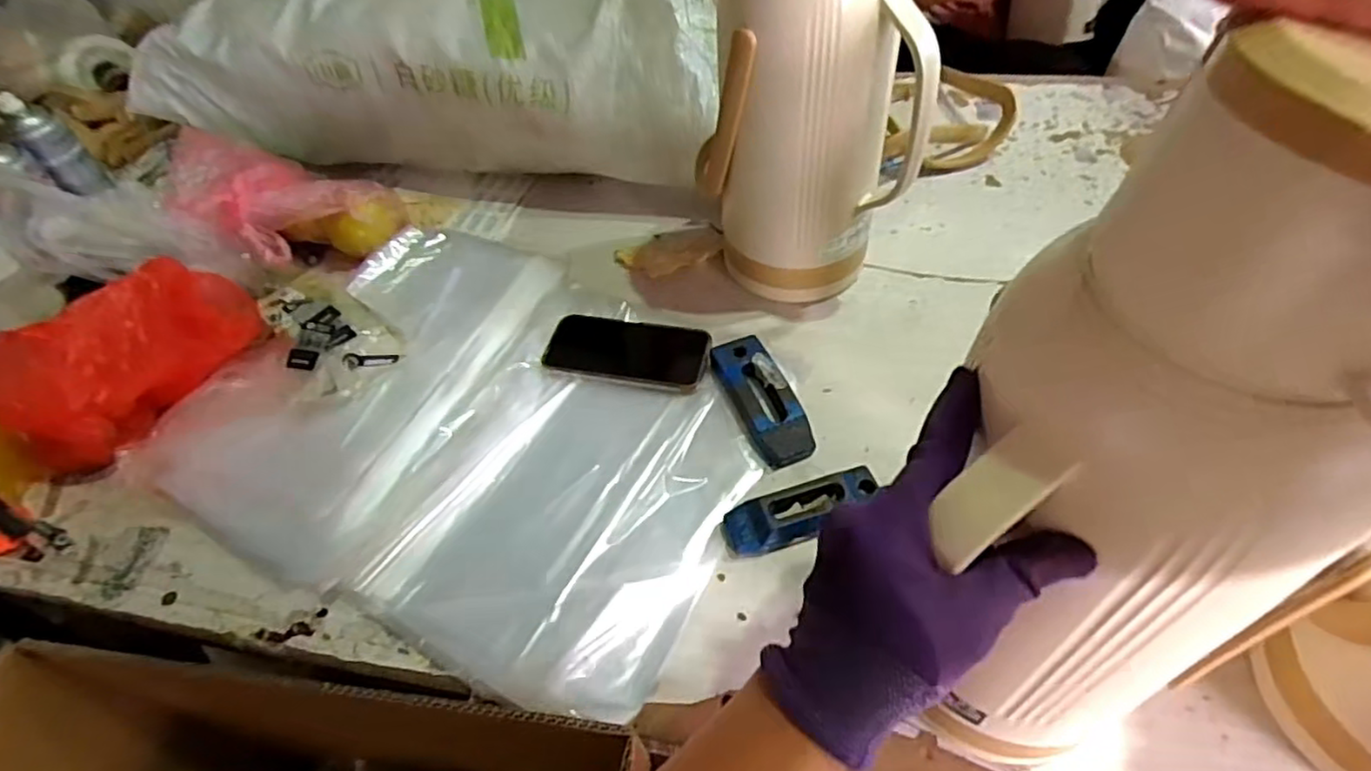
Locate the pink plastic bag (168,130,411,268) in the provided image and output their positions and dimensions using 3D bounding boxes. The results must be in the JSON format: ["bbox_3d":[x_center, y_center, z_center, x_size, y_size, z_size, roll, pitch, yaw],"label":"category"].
[{"bbox_3d":[-0.439,-0.194,0.767,0.233,0.086,0.159,7,39,-38],"label":"pink plastic bag"}]

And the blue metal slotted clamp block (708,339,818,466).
[{"bbox_3d":[0.072,0.011,0.639,0.053,0.022,0.138,-18,51,-9],"label":"blue metal slotted clamp block"}]

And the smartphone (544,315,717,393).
[{"bbox_3d":[-0.058,-0.036,0.690,0.162,0.008,0.080,11,52,14],"label":"smartphone"}]

